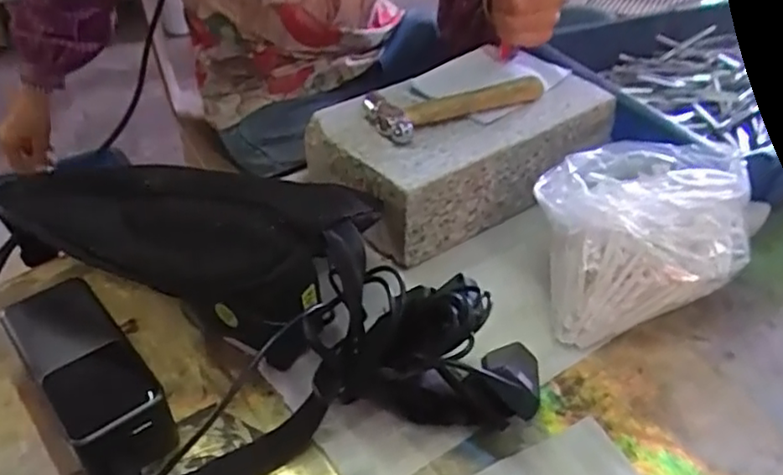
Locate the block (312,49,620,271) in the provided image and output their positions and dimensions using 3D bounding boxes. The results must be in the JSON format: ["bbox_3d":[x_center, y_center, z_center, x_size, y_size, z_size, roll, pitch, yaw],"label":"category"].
[{"bbox_3d":[0.061,-0.084,0.568,0.242,0.081,0.134,-25,46,-28],"label":"block"}]

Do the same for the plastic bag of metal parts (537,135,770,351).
[{"bbox_3d":[0.182,-0.008,0.474,0.151,0.100,0.130,-7,40,-10],"label":"plastic bag of metal parts"}]

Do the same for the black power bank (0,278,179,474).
[{"bbox_3d":[-0.184,0.086,0.390,0.051,0.052,0.132,-28,47,-31],"label":"black power bank"}]

